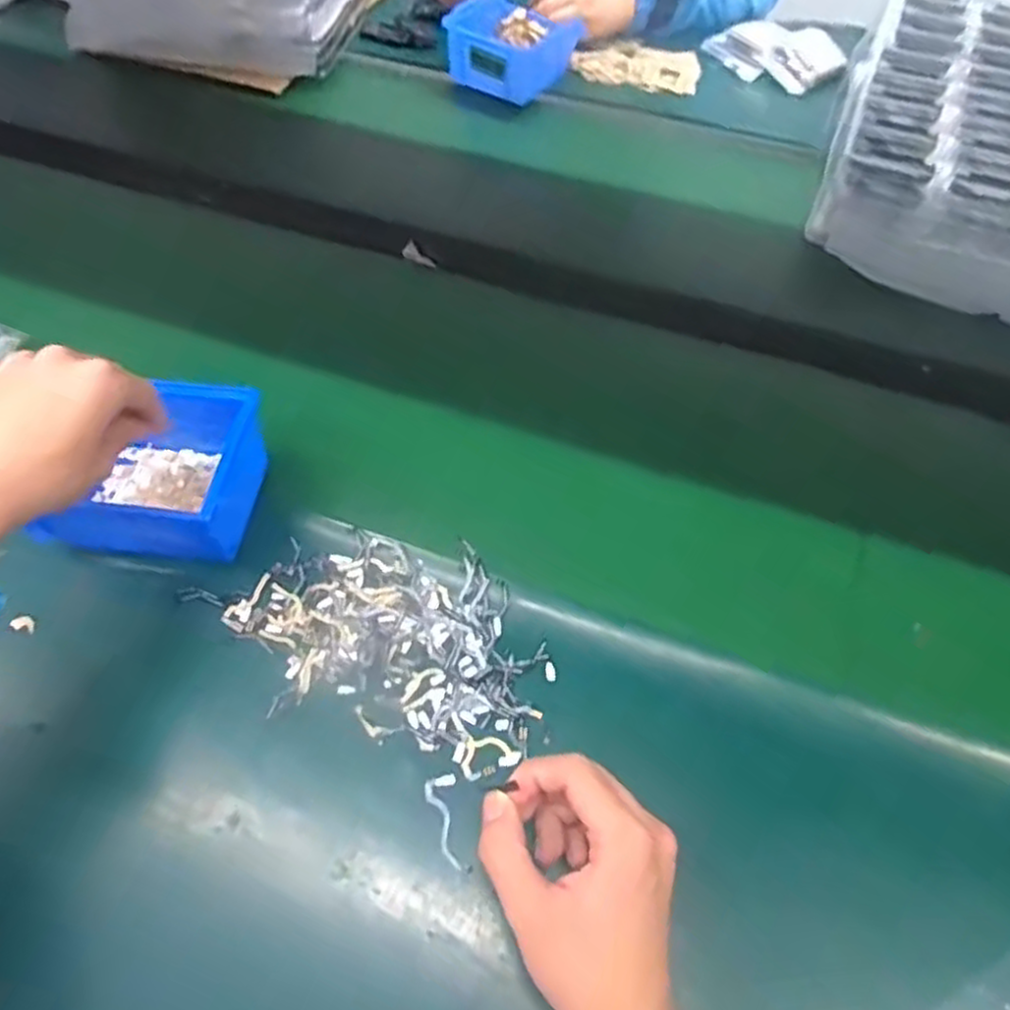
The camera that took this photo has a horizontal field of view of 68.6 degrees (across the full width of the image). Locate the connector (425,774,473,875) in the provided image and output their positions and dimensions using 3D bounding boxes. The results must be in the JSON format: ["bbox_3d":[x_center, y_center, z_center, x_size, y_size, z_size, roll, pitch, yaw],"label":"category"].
[{"bbox_3d":[-0.031,0.182,0.421,0.018,0.004,0.053,-15,58,-11],"label":"connector"}]

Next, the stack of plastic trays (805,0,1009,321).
[{"bbox_3d":[0.514,-0.397,0.795,0.300,0.081,0.513,18,57,10],"label":"stack of plastic trays"}]

